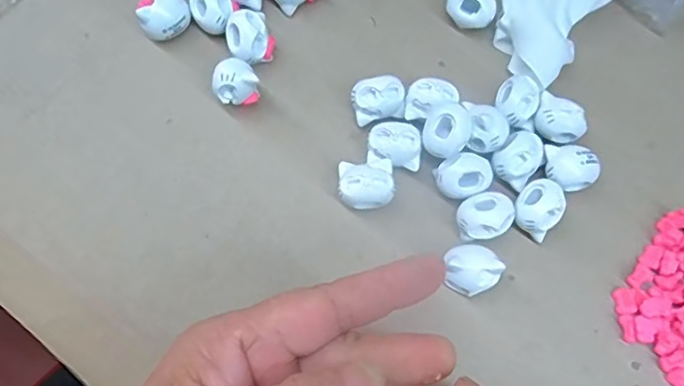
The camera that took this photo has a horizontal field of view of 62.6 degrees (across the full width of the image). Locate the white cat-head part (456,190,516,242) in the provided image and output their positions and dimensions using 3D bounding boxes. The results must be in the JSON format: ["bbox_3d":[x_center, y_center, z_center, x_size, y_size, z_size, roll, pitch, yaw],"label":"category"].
[{"bbox_3d":[0.066,0.012,0.262,0.026,0.019,0.021,-9,73,-3],"label":"white cat-head part"}]

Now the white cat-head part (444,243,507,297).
[{"bbox_3d":[0.057,0.035,0.254,0.023,0.020,0.022,0,72,0],"label":"white cat-head part"}]

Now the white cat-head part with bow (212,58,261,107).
[{"bbox_3d":[-0.052,-0.051,0.275,0.020,0.028,0.015,-25,74,-8],"label":"white cat-head part with bow"}]

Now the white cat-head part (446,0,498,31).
[{"bbox_3d":[0.068,-0.098,0.296,0.025,0.015,0.021,31,75,9],"label":"white cat-head part"}]

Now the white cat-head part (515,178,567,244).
[{"bbox_3d":[0.091,0.007,0.261,0.020,0.020,0.024,31,75,9],"label":"white cat-head part"}]

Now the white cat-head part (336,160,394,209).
[{"bbox_3d":[0.011,-0.003,0.267,0.025,0.020,0.022,-5,72,-2],"label":"white cat-head part"}]

